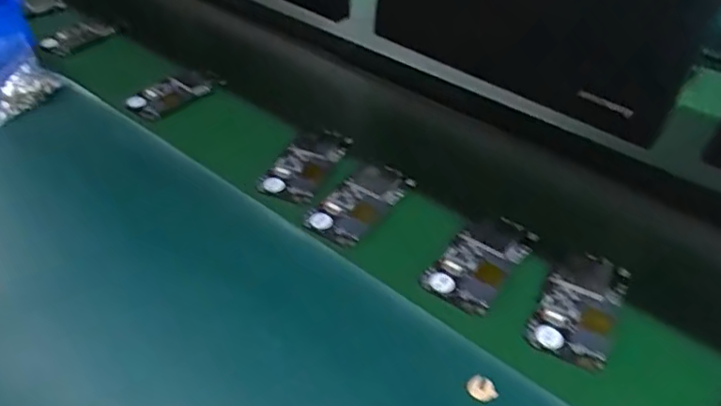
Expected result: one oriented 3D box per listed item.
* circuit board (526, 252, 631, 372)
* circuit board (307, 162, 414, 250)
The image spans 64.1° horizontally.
[{"bbox_3d":[0.195,0.089,0.511,0.064,0.010,0.122,22,46,21],"label":"circuit board"},{"bbox_3d":[0.002,-0.003,0.609,0.064,0.012,0.129,26,47,24],"label":"circuit board"}]

